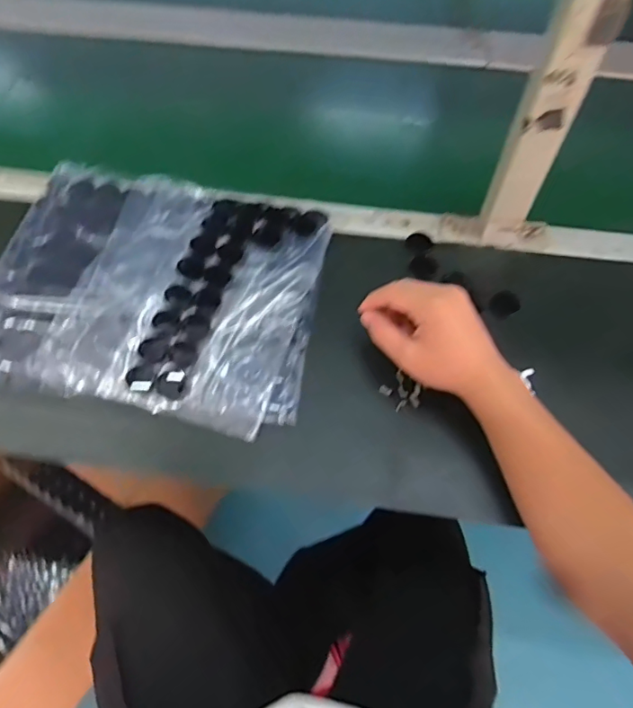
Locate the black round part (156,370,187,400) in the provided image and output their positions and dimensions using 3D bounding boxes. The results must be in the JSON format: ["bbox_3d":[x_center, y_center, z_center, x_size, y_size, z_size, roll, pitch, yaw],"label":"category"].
[{"bbox_3d":[-0.141,0.030,0.502,0.028,0.007,0.027,0,60,0],"label":"black round part"}]

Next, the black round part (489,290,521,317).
[{"bbox_3d":[0.201,-0.052,0.550,0.030,0.027,0.017,24,63,13],"label":"black round part"}]

